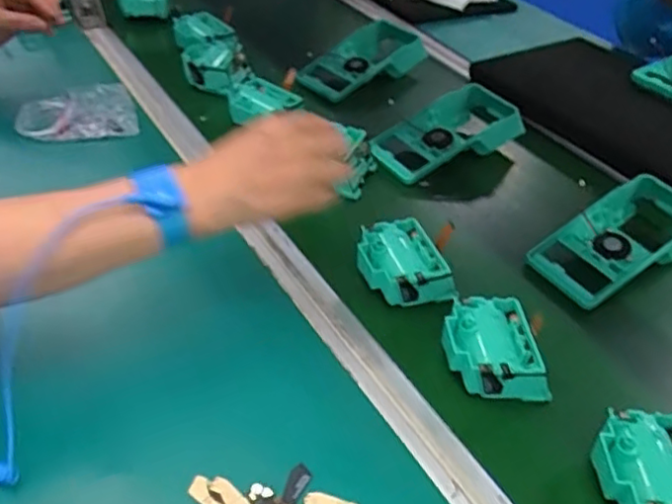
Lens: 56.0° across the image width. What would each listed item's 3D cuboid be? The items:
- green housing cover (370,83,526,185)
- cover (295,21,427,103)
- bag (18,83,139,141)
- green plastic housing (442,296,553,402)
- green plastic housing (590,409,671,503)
[{"bbox_3d":[0.126,-0.137,0.744,0.193,0.056,0.090,-21,47,-28],"label":"green housing cover"},{"bbox_3d":[0.035,-0.261,0.892,0.090,0.064,0.193,35,48,29],"label":"cover"},{"bbox_3d":[-0.287,-0.151,0.700,0.121,0.013,0.076,-15,58,-17],"label":"bag"},{"bbox_3d":[0.123,0.077,0.493,0.080,0.037,0.081,-3,42,-13],"label":"green plastic housing"},{"bbox_3d":[0.207,0.149,0.420,0.070,0.042,0.075,8,41,0],"label":"green plastic housing"}]

